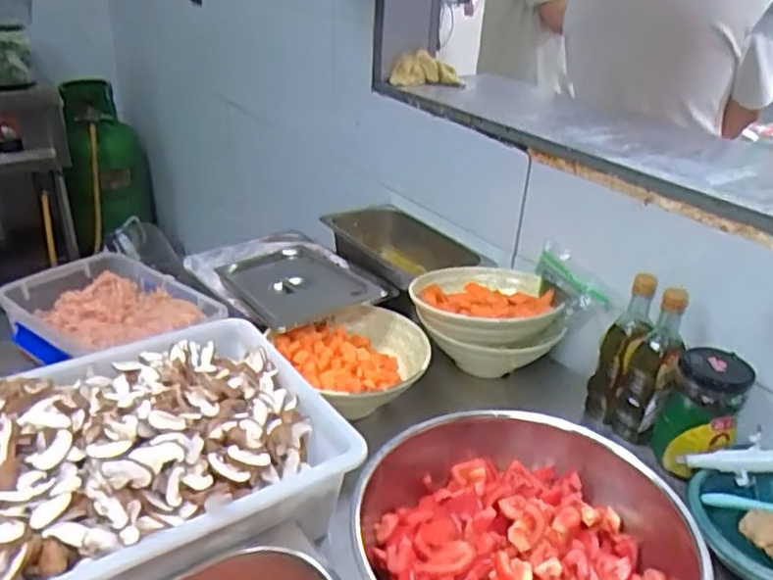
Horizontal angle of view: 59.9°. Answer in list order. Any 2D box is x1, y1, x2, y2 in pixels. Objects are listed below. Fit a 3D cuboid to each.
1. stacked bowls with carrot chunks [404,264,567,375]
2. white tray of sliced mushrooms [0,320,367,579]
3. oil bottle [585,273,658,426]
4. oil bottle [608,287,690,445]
[{"bbox_3d":[0.149,0.053,1.038,0.213,0.125,0.211,3,28,0],"label":"stacked bowls with carrot chunks"},{"bbox_3d":[-0.282,0.155,0.708,0.430,0.101,0.349,-13,32,-29],"label":"white tray of sliced mushrooms"},{"bbox_3d":[0.321,0.087,0.926,0.056,0.229,0.055,13,29,17],"label":"oil bottle"},{"bbox_3d":[0.345,0.105,0.883,0.062,0.211,0.053,16,30,21],"label":"oil bottle"}]

